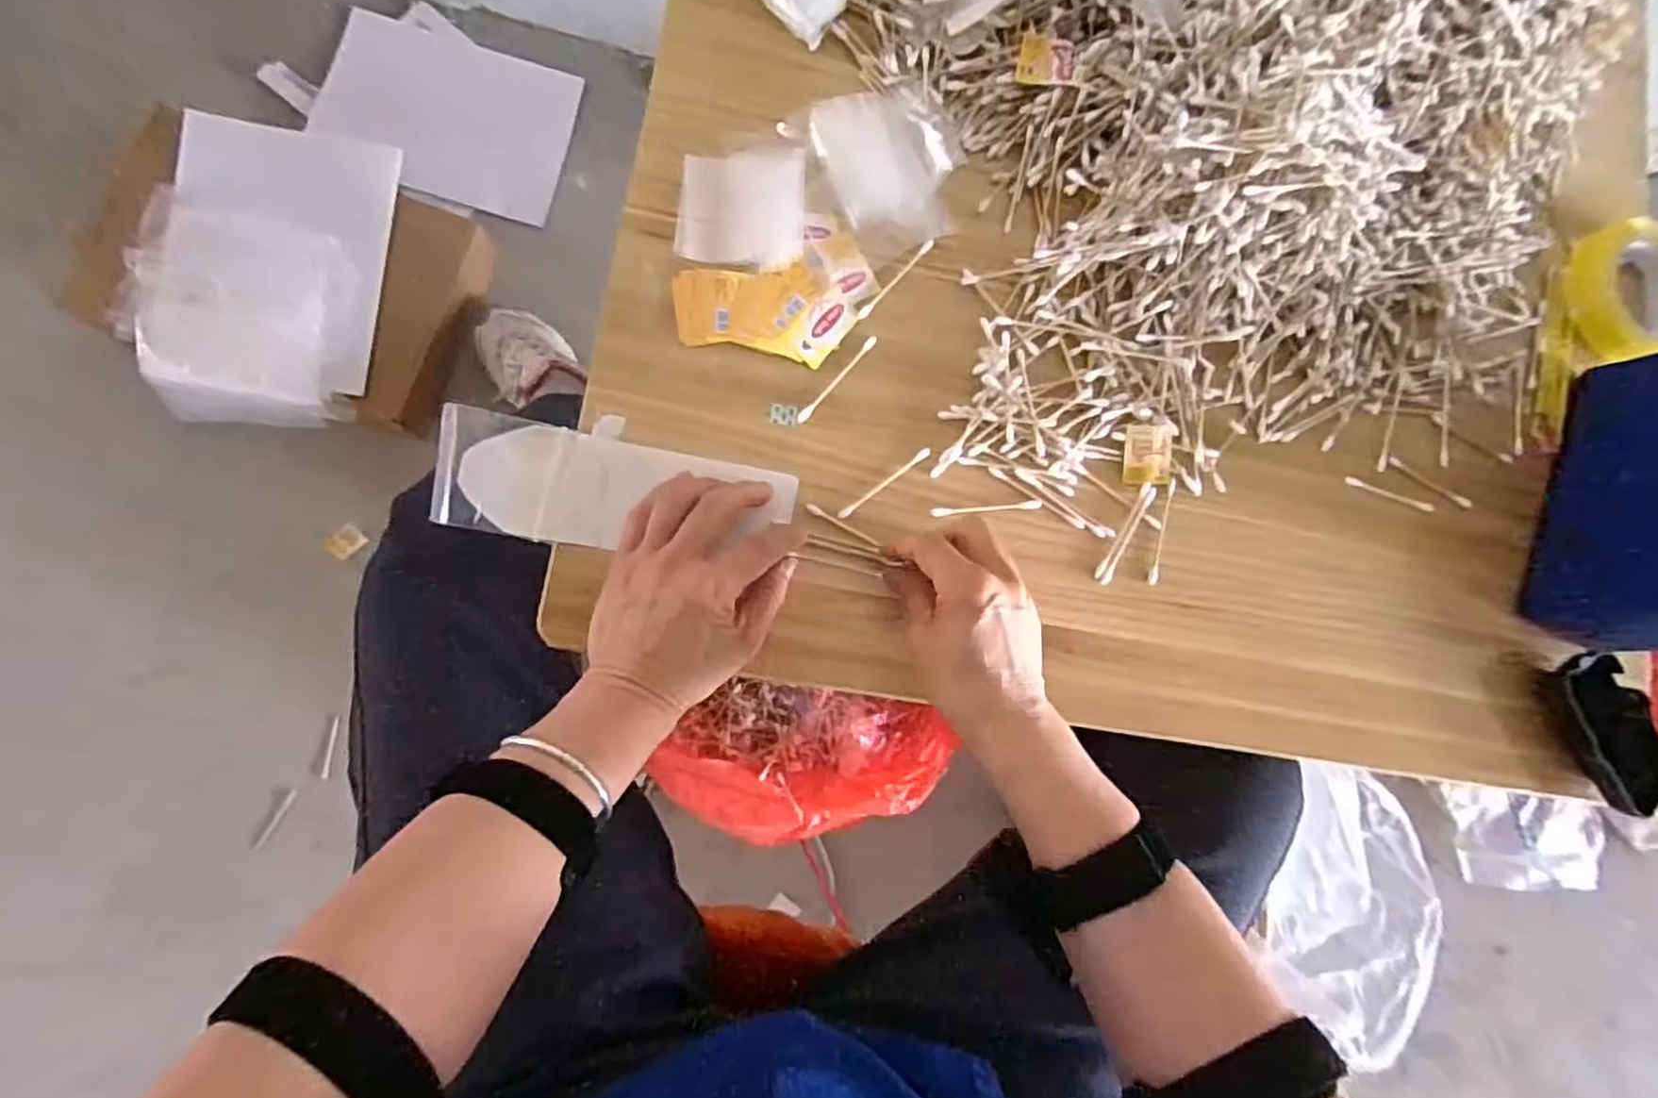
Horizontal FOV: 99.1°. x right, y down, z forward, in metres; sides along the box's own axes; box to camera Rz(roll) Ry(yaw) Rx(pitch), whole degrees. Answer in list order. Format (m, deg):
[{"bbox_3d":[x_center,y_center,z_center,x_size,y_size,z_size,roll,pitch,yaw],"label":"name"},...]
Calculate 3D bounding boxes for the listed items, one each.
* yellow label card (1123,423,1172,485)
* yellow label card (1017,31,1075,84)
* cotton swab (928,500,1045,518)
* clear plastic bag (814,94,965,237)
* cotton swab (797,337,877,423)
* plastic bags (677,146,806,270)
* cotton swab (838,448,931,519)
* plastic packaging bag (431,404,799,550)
[{"bbox_3d":[0.222,-0.065,0.490,0.034,0.008,0.041,-2,107,-2],"label":"yellow label card"},{"bbox_3d":[0.149,-0.335,0.484,0.036,0.004,0.047,11,70,7],"label":"yellow label card"},{"bbox_3d":[0.106,-0.027,0.468,0.078,0.007,0.006,-5,84,-11],"label":"cotton swab"},{"bbox_3d":[0.046,-0.253,0.471,0.091,0.025,0.100,-19,87,-12],"label":"clear plastic bag"},{"bbox_3d":[0.006,-0.110,0.455,0.007,0.004,0.074,42,78,-3],"label":"cotton swab"},{"bbox_3d":[-0.055,-0.221,0.452,0.078,0.010,0.077,4,87,-9],"label":"plastic bags"},{"bbox_3d":[0.036,-0.043,0.456,0.076,0.009,0.006,-37,91,-12],"label":"cotton swab"},{"bbox_3d":[-0.127,-0.032,0.424,0.209,0.018,0.068,11,83,-10],"label":"plastic packaging bag"}]

